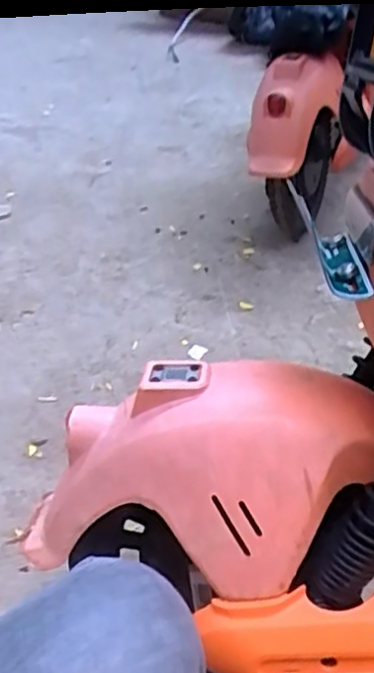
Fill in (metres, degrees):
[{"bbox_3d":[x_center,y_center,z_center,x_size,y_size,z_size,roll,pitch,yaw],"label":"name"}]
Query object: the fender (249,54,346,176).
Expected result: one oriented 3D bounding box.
[{"bbox_3d":[0.208,-0.430,1.285,0.172,0.183,0.174,3,41,7],"label":"fender"}]

